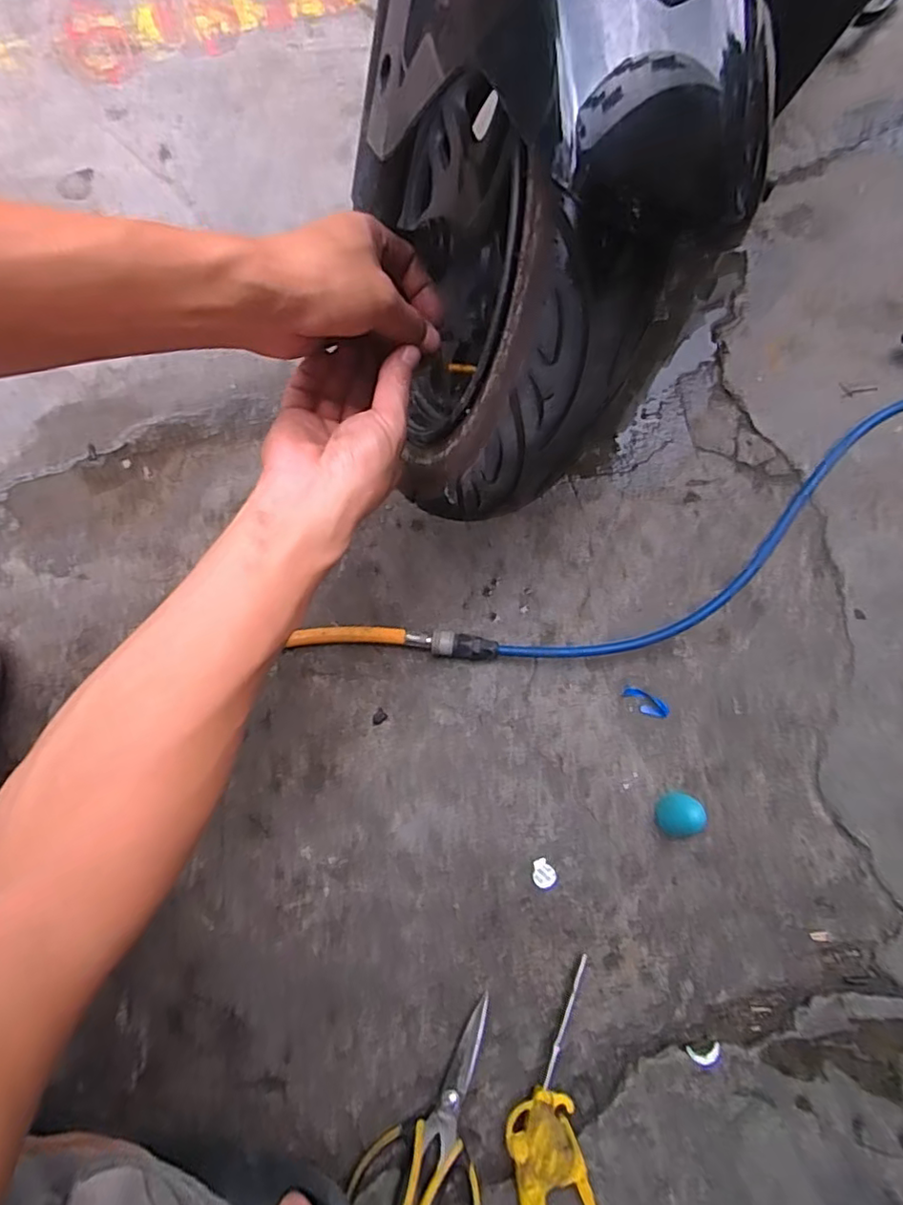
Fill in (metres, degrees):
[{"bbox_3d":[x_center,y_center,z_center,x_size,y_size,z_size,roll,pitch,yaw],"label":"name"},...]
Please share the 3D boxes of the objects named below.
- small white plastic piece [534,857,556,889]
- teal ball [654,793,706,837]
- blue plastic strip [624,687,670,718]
[{"bbox_3d":[0.084,0.247,0.549,0.021,0.005,0.024,-13,74,-6],"label":"small white plastic piece"},{"bbox_3d":[0.208,0.196,0.553,0.036,0.044,0.037,1,73,-2],"label":"teal ball"},{"bbox_3d":[0.196,0.101,0.603,0.048,0.004,0.021,29,74,7],"label":"blue plastic strip"}]

